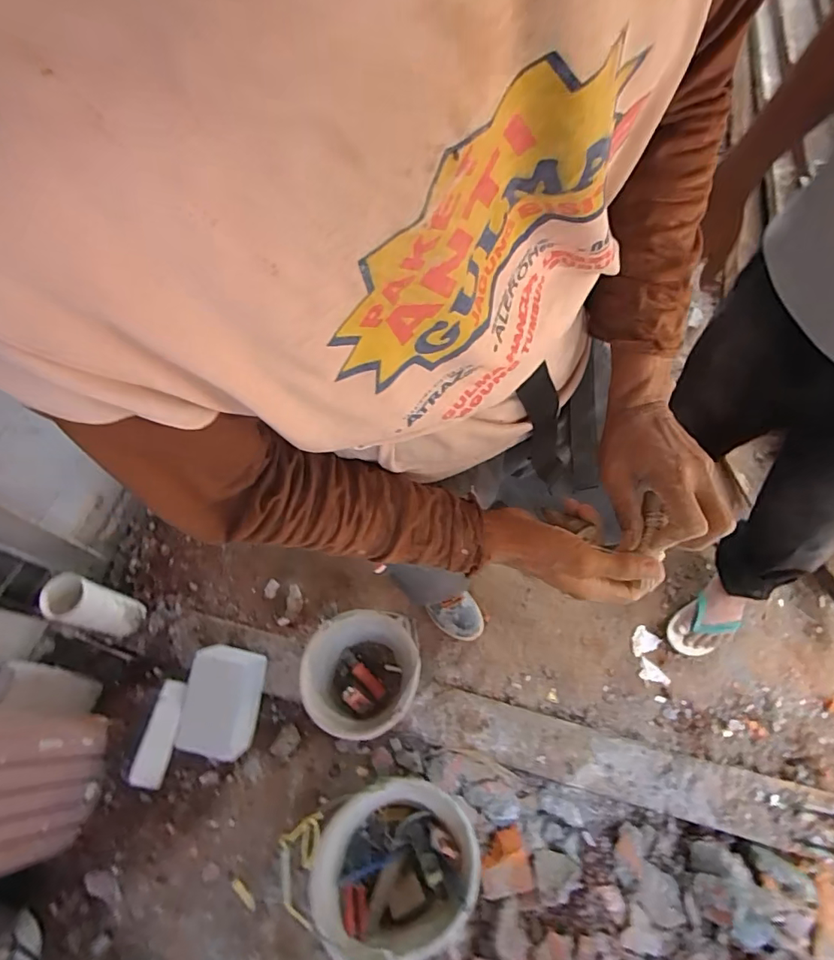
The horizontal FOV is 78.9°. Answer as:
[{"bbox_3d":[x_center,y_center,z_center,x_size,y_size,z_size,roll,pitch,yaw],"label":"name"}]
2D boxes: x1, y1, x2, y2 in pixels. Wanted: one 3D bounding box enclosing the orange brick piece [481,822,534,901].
[{"bbox_3d":[0.177,0.773,1.025,0.102,0.064,0.112,-5,59,0],"label":"orange brick piece"}]

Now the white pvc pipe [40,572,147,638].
[{"bbox_3d":[-0.744,0.298,1.176,0.090,0.249,0.106,16,64,10],"label":"white pvc pipe"}]

